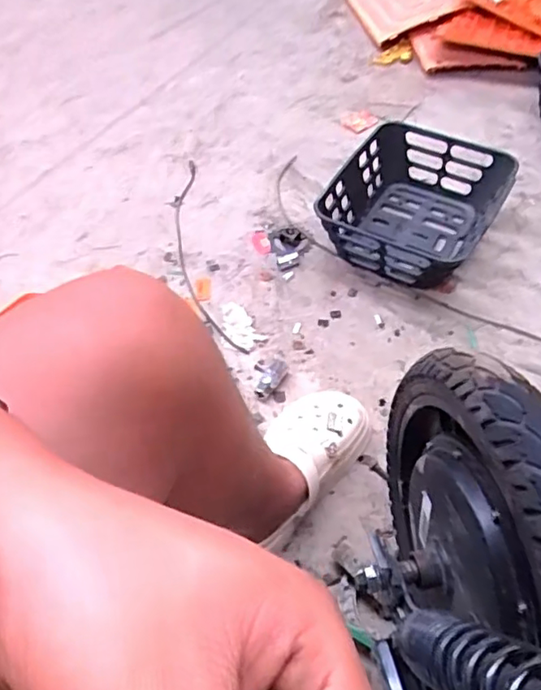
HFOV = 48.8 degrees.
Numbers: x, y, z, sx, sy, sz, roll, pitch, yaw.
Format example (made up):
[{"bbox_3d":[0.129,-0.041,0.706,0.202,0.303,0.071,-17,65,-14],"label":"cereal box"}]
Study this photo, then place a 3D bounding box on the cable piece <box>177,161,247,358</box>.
[{"bbox_3d":[-0.132,-0.172,1.075,0.073,0.016,0.481,-18,54,0],"label":"cable piece"}]

